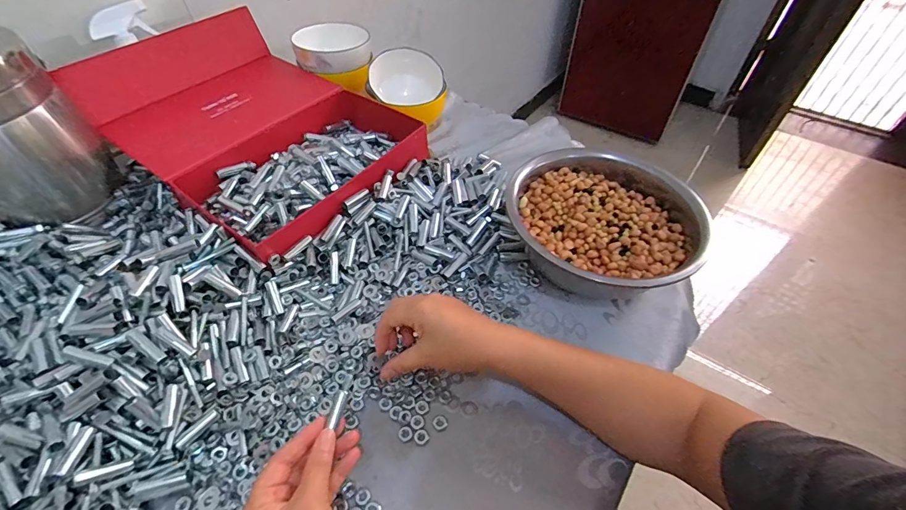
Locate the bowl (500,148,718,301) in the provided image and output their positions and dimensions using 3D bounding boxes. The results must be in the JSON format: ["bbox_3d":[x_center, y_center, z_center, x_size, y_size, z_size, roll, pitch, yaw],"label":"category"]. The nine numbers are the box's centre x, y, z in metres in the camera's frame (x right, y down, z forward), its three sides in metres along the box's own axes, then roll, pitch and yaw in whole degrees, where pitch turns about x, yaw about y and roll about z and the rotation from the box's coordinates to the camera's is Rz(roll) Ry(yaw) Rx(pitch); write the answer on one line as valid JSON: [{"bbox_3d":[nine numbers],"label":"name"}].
[{"bbox_3d":[0.181,-0.032,0.513,0.210,0.089,0.229,1,49,-1],"label":"bowl"}]

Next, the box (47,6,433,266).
[{"bbox_3d":[-0.271,-0.193,0.582,0.394,0.125,0.306,31,56,23],"label":"box"}]

